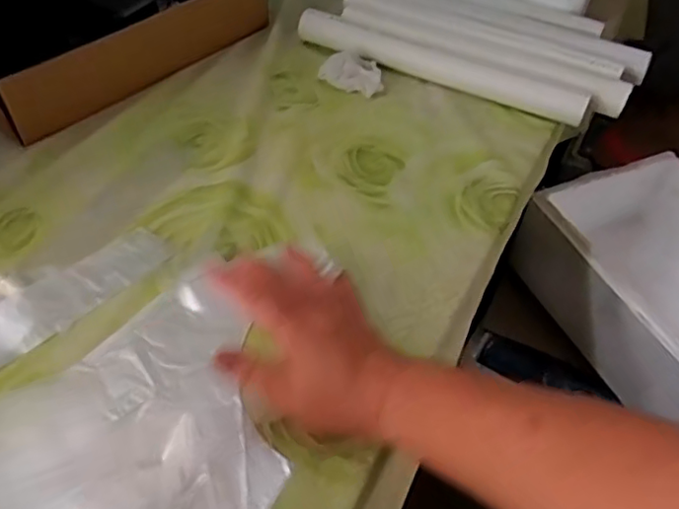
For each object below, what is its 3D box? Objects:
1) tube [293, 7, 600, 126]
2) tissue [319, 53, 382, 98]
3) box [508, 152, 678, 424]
[{"bbox_3d":[0.111,-0.222,0.705,0.349,0.040,0.033,25,52,17],"label":"tube"},{"bbox_3d":[0.015,-0.213,0.711,0.078,0.028,0.045,20,51,13],"label":"tissue"},{"bbox_3d":[0.470,0.065,0.885,0.303,0.209,0.386,-18,53,-18],"label":"box"}]

